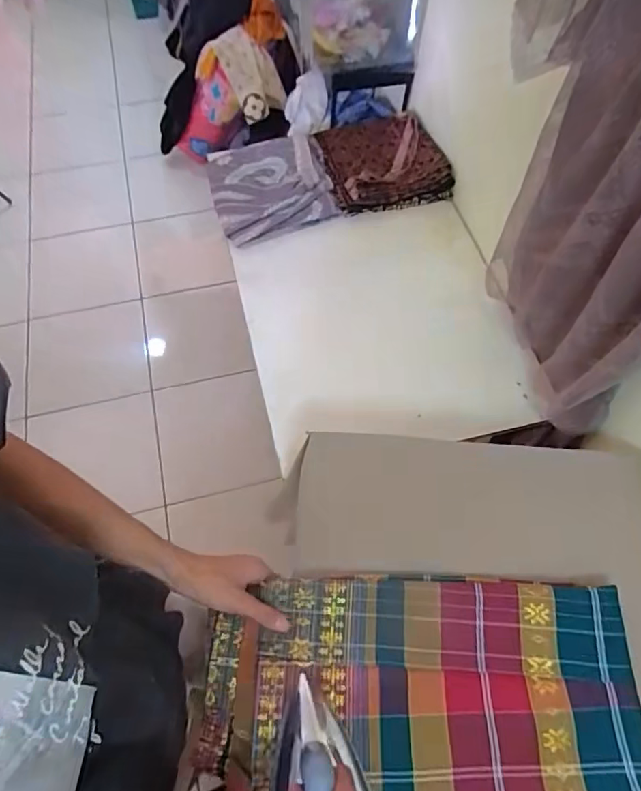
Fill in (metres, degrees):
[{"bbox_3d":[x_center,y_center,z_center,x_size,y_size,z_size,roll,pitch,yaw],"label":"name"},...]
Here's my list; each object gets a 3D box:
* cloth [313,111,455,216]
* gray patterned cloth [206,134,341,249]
[{"bbox_3d":[0.128,-0.542,1.145,0.247,0.072,0.307,-13,63,-8],"label":"cloth"},{"bbox_3d":[-0.110,-0.461,1.110,0.250,0.066,0.292,-13,62,-7],"label":"gray patterned cloth"}]

